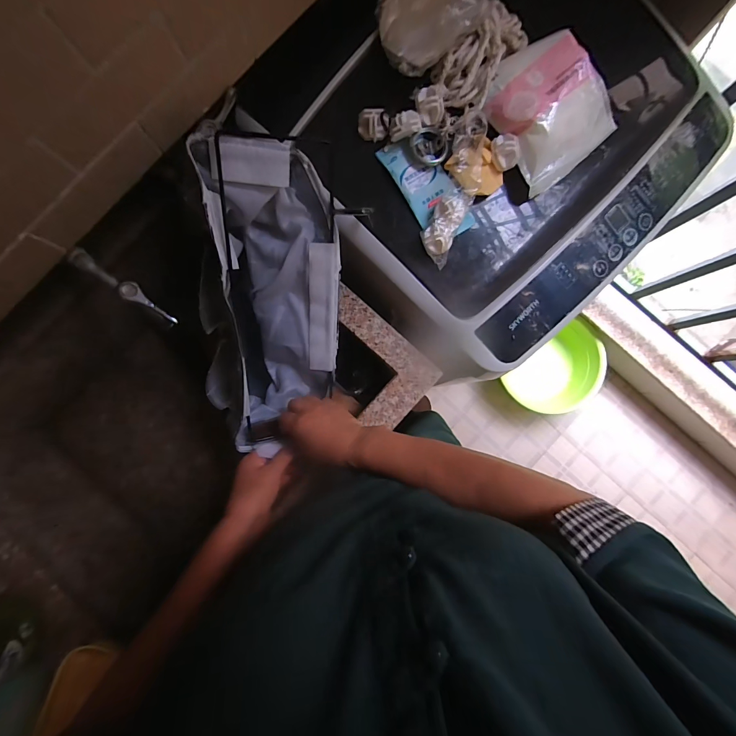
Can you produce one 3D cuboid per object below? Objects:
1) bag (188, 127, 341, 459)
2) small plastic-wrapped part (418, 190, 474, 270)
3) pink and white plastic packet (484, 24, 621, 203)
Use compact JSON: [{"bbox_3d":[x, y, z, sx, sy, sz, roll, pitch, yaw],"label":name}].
[{"bbox_3d":[-0.123,-0.086,0.458,0.165,0.119,0.368,8,113,1],"label":"bag"},{"bbox_3d":[0.090,-0.168,0.414,0.039,0.020,0.084,22,103,2],"label":"small plastic-wrapped part"},{"bbox_3d":[0.207,-0.300,0.401,0.130,0.048,0.135,-40,86,-2],"label":"pink and white plastic packet"}]

